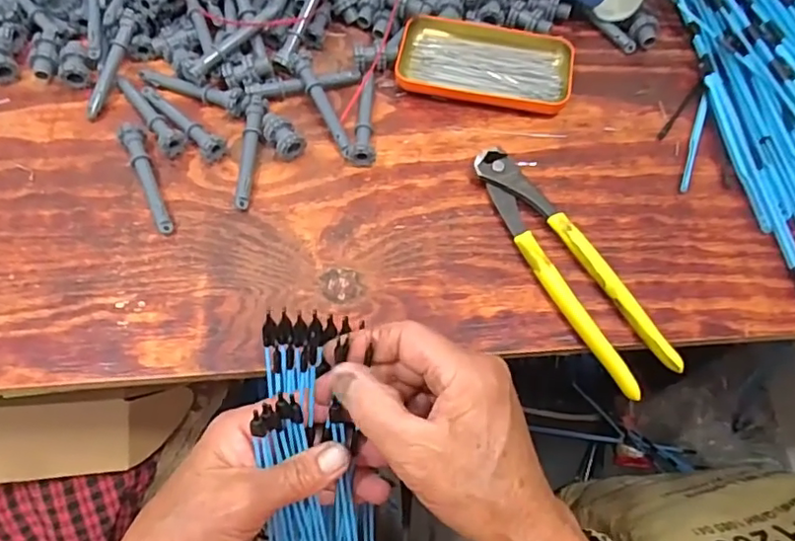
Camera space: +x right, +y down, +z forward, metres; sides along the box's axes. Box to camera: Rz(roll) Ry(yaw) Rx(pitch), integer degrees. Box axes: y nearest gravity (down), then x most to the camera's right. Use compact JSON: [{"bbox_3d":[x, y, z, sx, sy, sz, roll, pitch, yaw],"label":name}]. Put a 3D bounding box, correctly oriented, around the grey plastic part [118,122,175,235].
[{"bbox_3d":[-0.186,-0.068,0.425,0.016,0.020,0.091,-21,65,-12],"label":"grey plastic part"}]

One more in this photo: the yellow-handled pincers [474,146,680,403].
[{"bbox_3d":[0.117,-0.006,0.410,0.043,0.017,0.200,-26,67,-14],"label":"yellow-handled pincers"}]

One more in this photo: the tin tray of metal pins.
[{"bbox_3d":[0.075,-0.176,0.487,0.141,0.020,0.079,12,63,4],"label":"tin tray of metal pins"}]

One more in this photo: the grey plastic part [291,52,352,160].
[{"bbox_3d":[-0.058,-0.131,0.456,0.016,0.014,0.092,-25,80,-14],"label":"grey plastic part"}]

